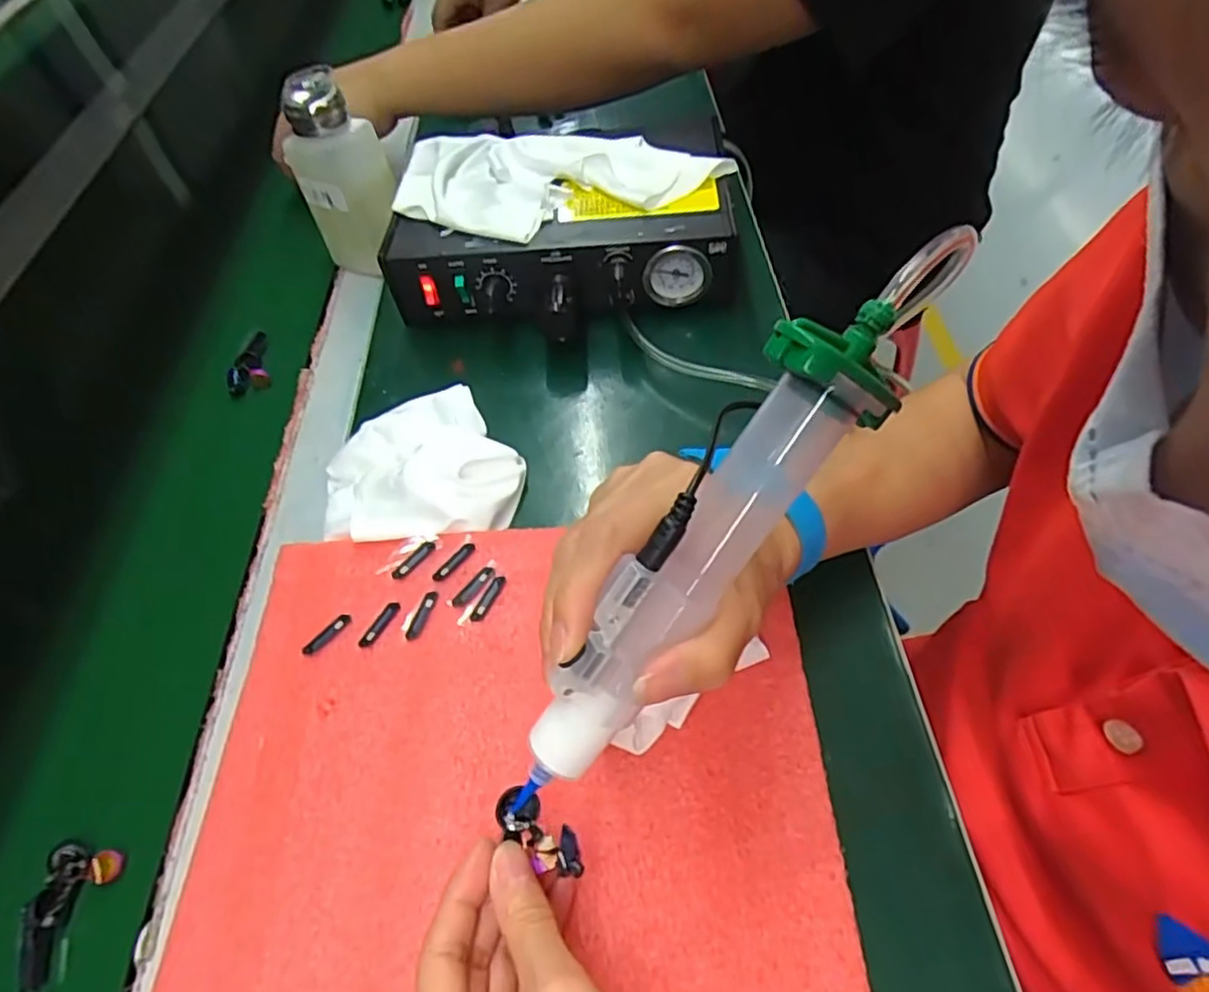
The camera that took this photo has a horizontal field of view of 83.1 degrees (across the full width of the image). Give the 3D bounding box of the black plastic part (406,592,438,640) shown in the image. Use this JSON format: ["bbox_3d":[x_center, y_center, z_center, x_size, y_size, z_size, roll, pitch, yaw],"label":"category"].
[{"bbox_3d":[-0.092,0.059,0.341,0.007,0.004,0.026,15,56,16],"label":"black plastic part"}]

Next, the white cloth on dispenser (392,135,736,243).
[{"bbox_3d":[-0.036,-0.218,0.469,0.222,0.025,0.113,6,55,12],"label":"white cloth on dispenser"}]

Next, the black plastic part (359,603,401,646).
[{"bbox_3d":[-0.113,0.064,0.341,0.008,0.004,0.026,25,59,22],"label":"black plastic part"}]

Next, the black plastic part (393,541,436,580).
[{"bbox_3d":[-0.101,0.034,0.360,0.007,0.004,0.026,36,63,27],"label":"black plastic part"}]

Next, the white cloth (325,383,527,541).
[{"bbox_3d":[-0.108,-0.025,0.404,0.112,0.028,0.114,-9,53,-2],"label":"white cloth"}]

